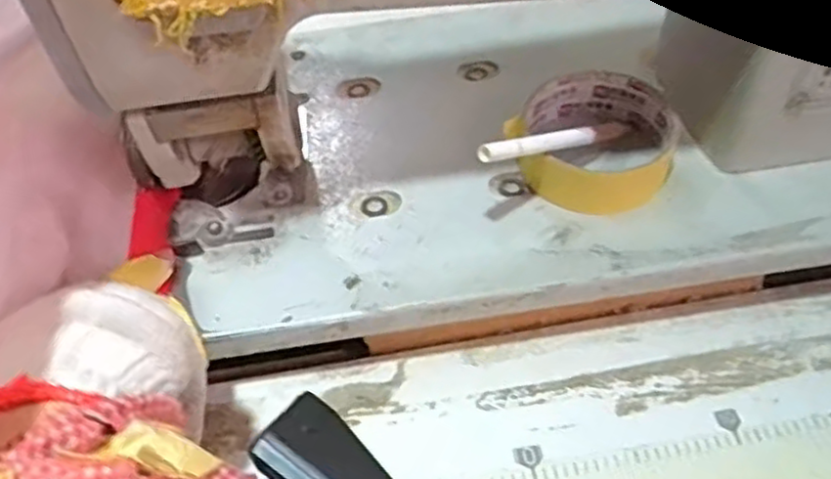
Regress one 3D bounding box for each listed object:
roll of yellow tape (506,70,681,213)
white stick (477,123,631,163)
[{"bbox_3d":[0.098,-0.054,0.391,0.078,0.030,0.079,-2,49,2],"label":"roll of yellow tape"},{"bbox_3d":[0.076,-0.051,0.370,0.123,0.009,0.013,-15,45,-42],"label":"white stick"}]

